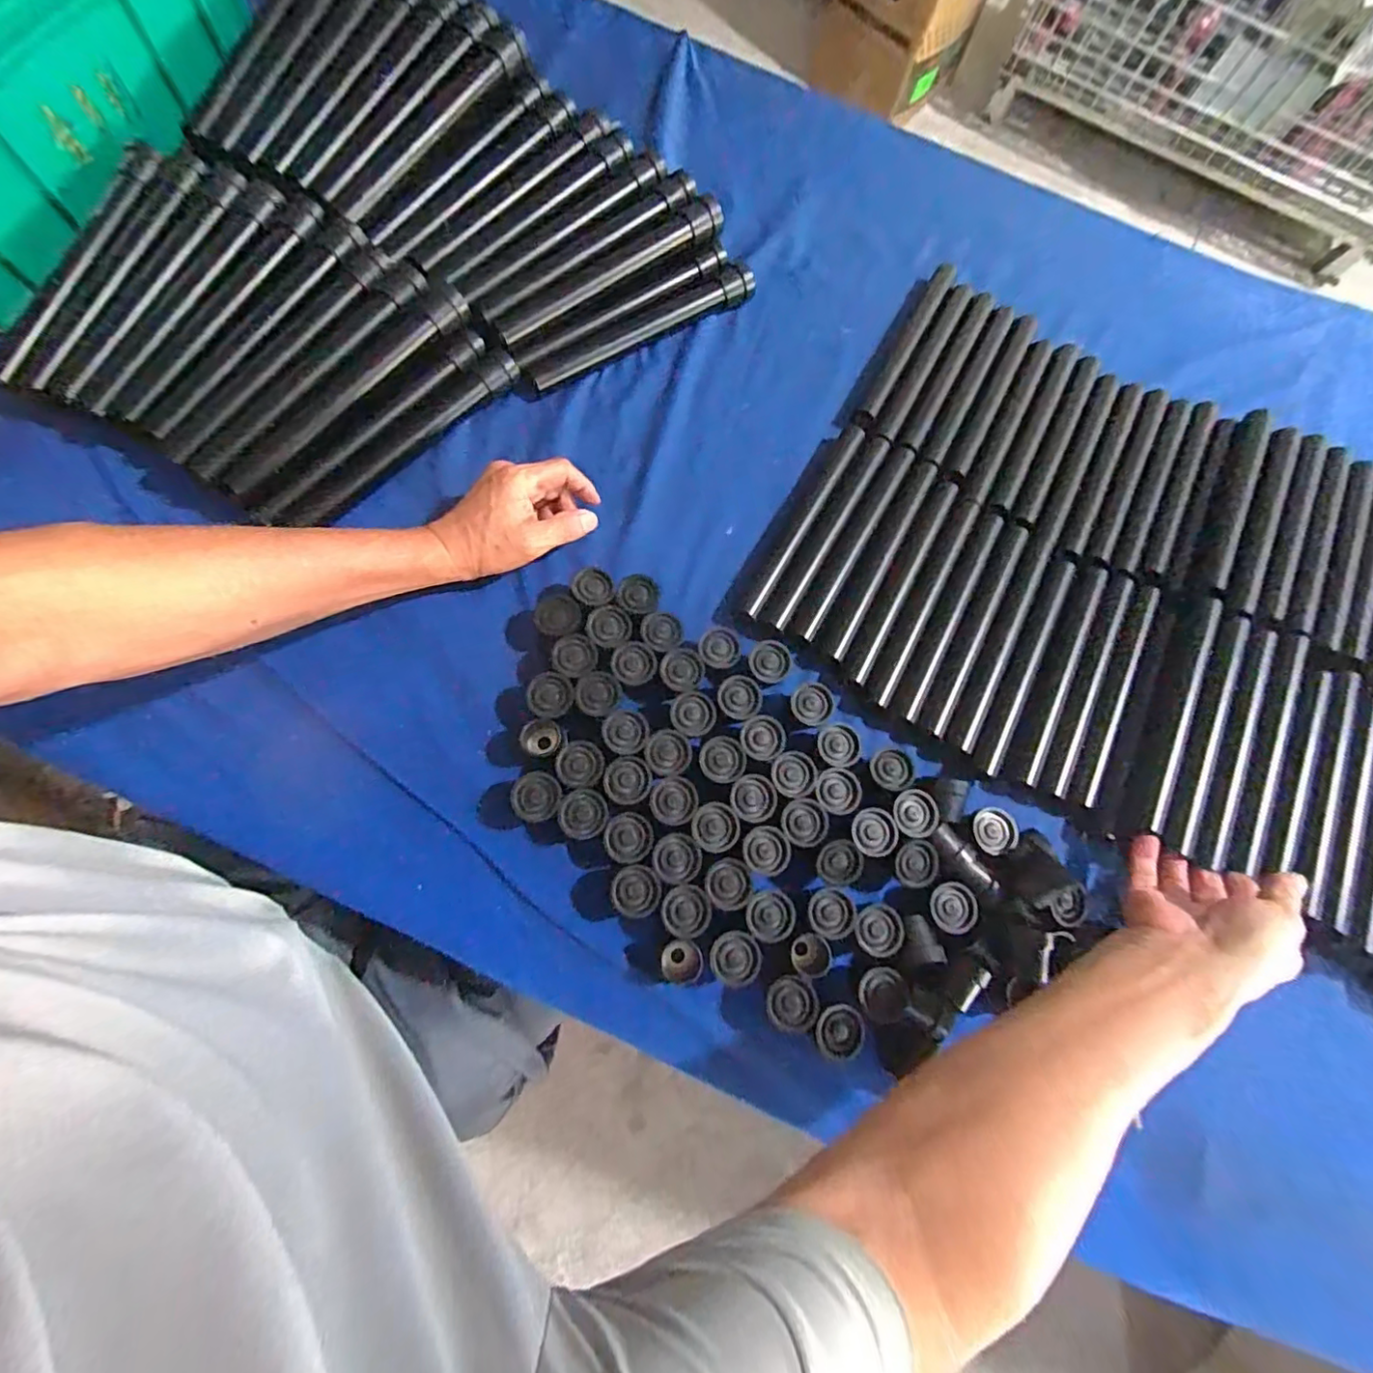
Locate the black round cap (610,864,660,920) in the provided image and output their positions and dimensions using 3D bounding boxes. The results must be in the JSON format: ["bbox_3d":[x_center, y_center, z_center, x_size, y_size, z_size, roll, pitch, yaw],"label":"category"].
[{"bbox_3d":[-0.037,0.150,0.425,0.034,0.027,0.035,0,75,-1],"label":"black round cap"}]

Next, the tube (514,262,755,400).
[{"bbox_3d":[-0.048,-0.345,0.559,0.258,0.025,0.030,-31,78,-9],"label":"tube"}]

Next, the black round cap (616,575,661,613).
[{"bbox_3d":[-0.040,-0.072,0.487,0.033,0.033,0.035,0,75,-1],"label":"black round cap"}]

